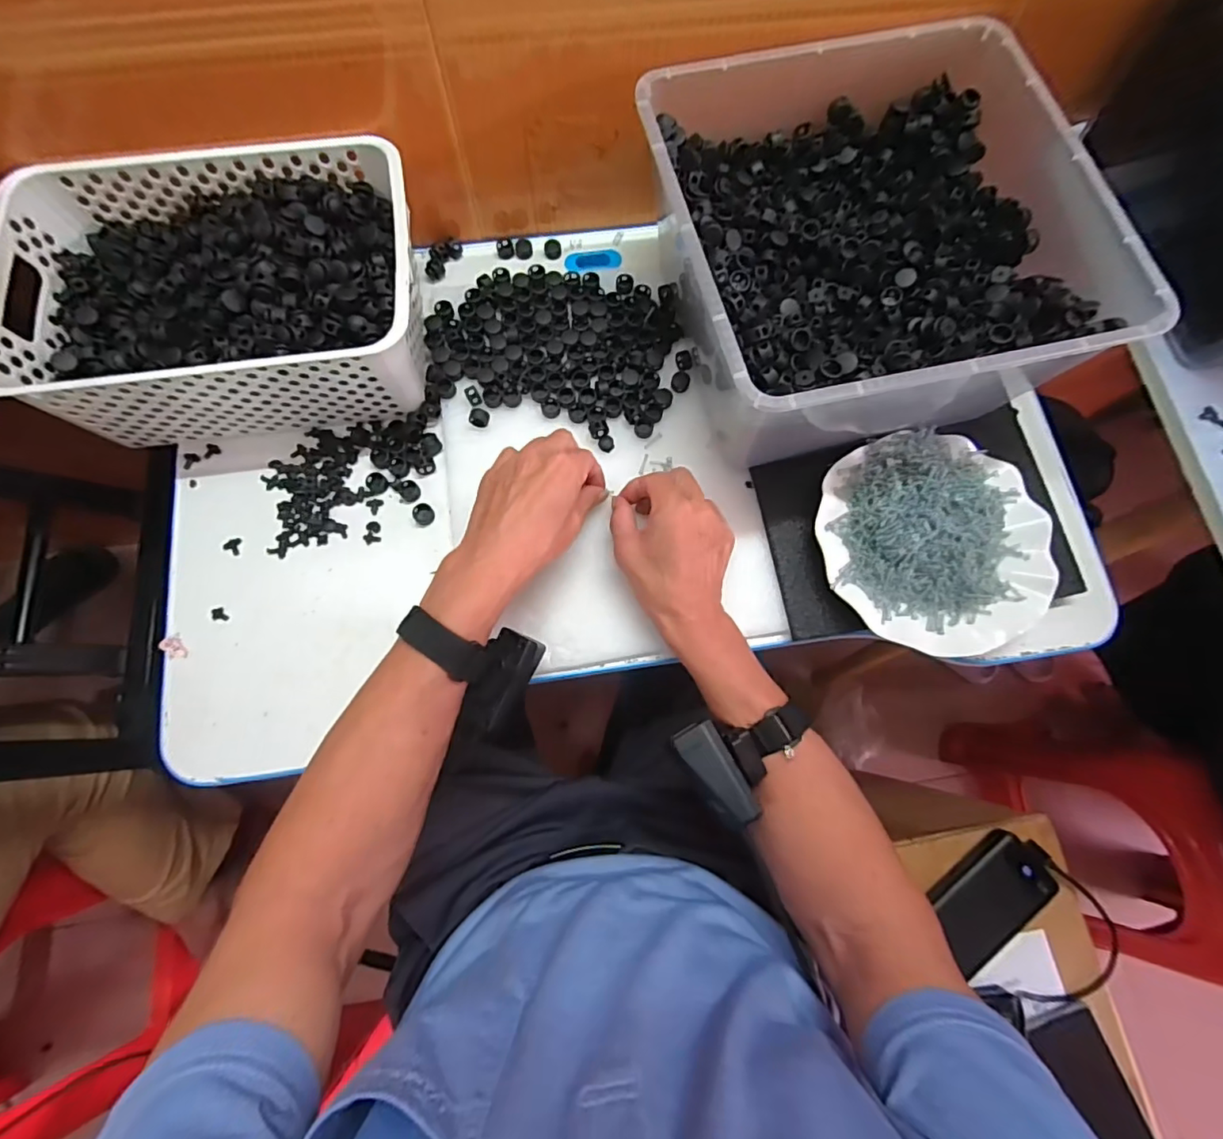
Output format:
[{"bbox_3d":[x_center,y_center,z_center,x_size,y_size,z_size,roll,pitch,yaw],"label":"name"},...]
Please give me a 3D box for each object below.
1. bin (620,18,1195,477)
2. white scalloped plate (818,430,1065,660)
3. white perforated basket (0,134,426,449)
[{"bbox_3d":[0.192,-0.247,0.439,0.293,0.129,0.293,-13,76,-4],"label":"bin"},{"bbox_3d":[0.259,-0.024,0.441,0.176,0.019,0.178,0,75,-1],"label":"white scalloped plate"},{"bbox_3d":[-0.310,-0.224,0.459,0.303,0.106,0.201,-9,75,-3],"label":"white perforated basket"}]

